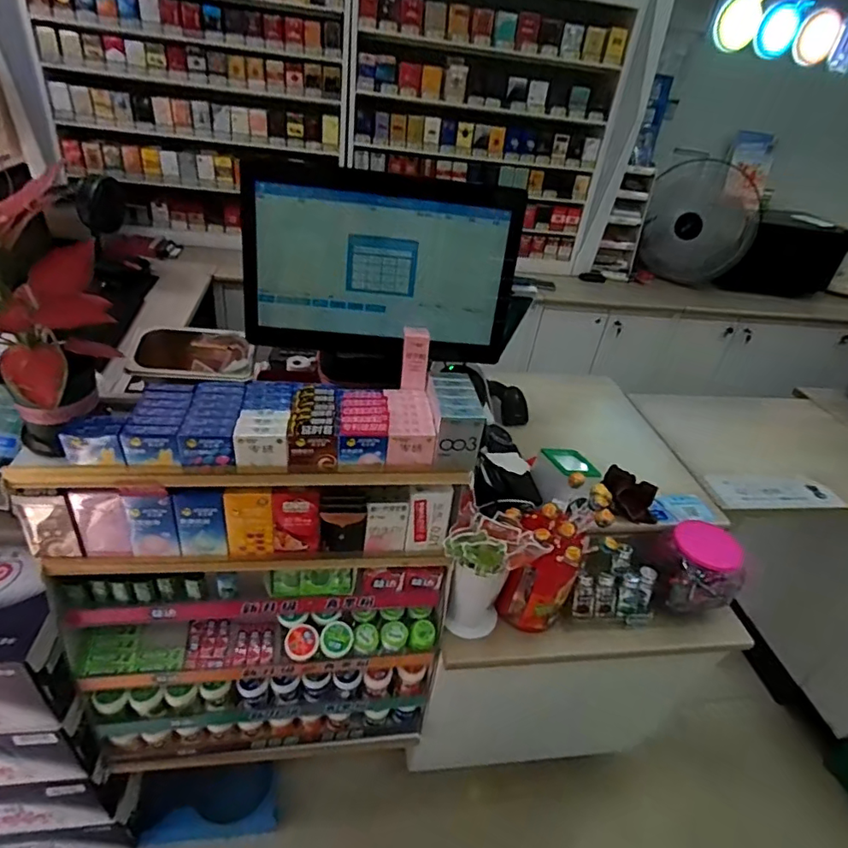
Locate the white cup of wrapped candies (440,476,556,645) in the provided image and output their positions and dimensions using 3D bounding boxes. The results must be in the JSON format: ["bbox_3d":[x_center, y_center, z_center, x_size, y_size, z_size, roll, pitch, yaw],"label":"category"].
[{"bbox_3d":[0.101,0.258,0.873,0.140,0.260,0.101,16,35,12],"label":"white cup of wrapped candies"}]

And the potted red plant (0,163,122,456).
[{"bbox_3d":[-0.484,-0.115,0.601,0.210,0.298,0.203,32,41,31],"label":"potted red plant"}]

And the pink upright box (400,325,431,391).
[{"bbox_3d":[-0.012,-0.095,0.781,0.037,0.086,0.031,7,34,-1],"label":"pink upright box"}]

